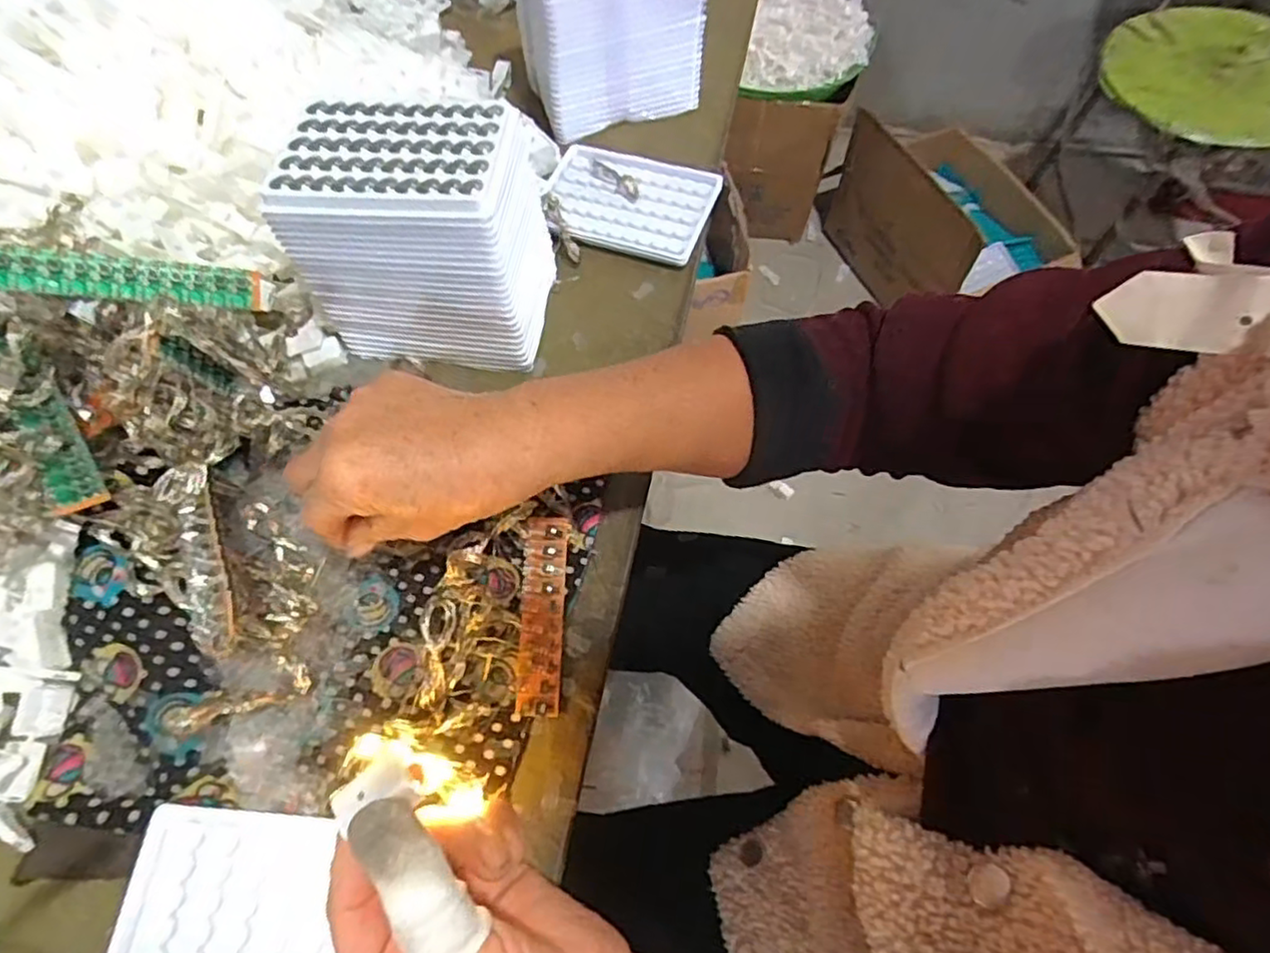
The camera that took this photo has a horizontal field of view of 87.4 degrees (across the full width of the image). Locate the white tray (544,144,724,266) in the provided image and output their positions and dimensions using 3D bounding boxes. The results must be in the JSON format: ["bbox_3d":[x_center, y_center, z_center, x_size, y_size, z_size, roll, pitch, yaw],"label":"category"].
[{"bbox_3d":[-0.008,-0.213,0.514,0.129,0.016,0.090,17,63,9],"label":"white tray"}]

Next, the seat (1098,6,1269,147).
[{"bbox_3d":[0.944,-0.650,1.061,0.392,0.051,0.311,-26,65,-13],"label":"seat"}]

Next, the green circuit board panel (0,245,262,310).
[{"bbox_3d":[-0.268,-0.104,0.345,0.128,0.020,0.006,-2,18,-29],"label":"green circuit board panel"}]

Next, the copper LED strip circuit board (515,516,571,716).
[{"bbox_3d":[-0.049,0.072,0.352,0.023,0.016,0.101,2,74,-2],"label":"copper LED strip circuit board"}]

